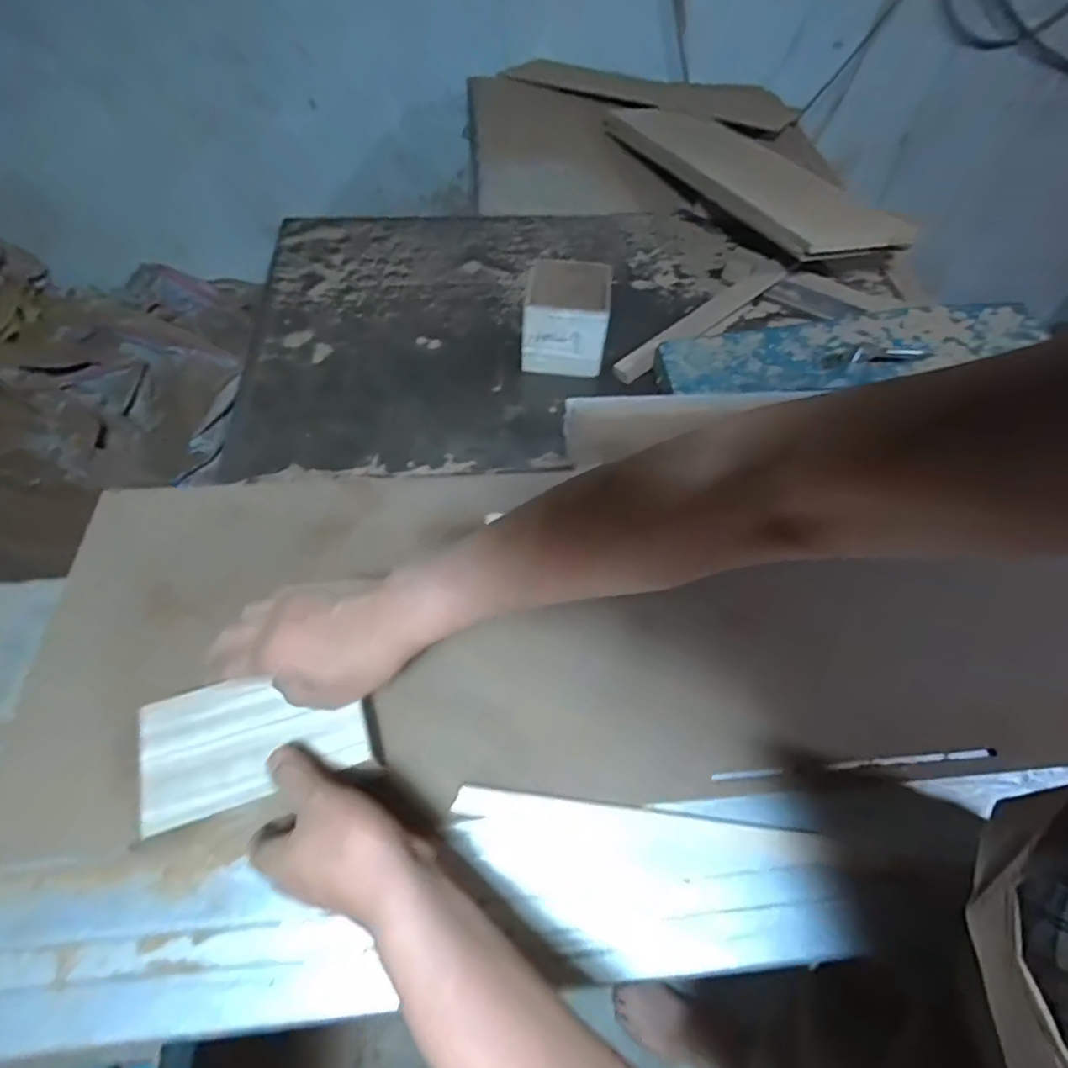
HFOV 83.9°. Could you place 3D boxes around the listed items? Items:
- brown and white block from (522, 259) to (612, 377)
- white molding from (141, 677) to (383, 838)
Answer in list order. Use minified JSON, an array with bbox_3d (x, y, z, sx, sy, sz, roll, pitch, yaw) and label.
[{"bbox_3d":[0.042,-0.285,0.783,0.103,0.098,0.102,5,56,1],"label":"brown and white block"},{"bbox_3d":[-0.211,0.153,0.459,0.162,0.009,0.096,-15,58,-12],"label":"white molding"}]

